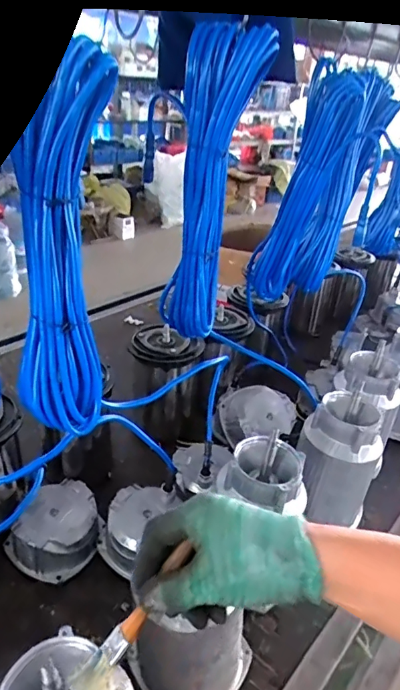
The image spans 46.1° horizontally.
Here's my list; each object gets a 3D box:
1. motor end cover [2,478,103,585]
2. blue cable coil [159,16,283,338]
[{"bbox_3d":[-0.216,0.272,0.704,0.115,0.073,0.118,22,33,27],"label":"motor end cover"},{"bbox_3d":[0.014,-0.183,0.581,0.080,0.354,0.070,-10,33,-25],"label":"blue cable coil"}]

